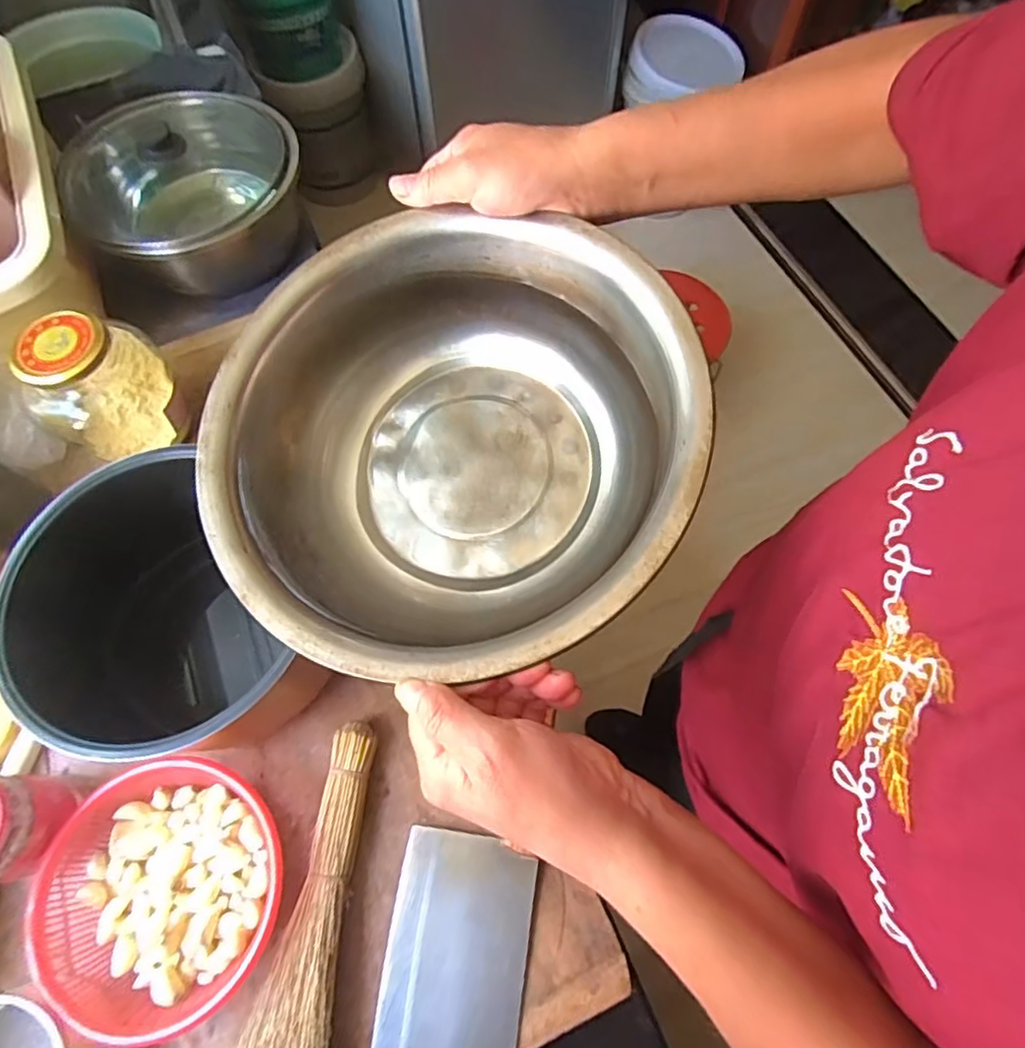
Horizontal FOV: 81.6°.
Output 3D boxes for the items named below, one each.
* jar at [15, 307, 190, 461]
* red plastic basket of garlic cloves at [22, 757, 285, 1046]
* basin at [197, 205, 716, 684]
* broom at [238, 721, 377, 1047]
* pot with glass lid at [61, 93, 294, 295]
[{"bbox_3d":[-0.402,-0.135,0.589,0.106,0.139,0.098,0,67,1],"label":"jar"},{"bbox_3d":[-0.262,0.275,0.455,0.165,0.058,0.168,0,67,1],"label":"red plastic basket of garlic cloves"},{"bbox_3d":[-0.039,-0.046,0.353,0.269,0.108,0.266,0,67,1],"label":"basin"},{"bbox_3d":[-0.162,0.330,0.438,0.080,0.040,0.339,2,67,2],"label":"broom"},{"bbox_3d":[-0.378,-0.408,0.738,0.223,0.125,0.257,-2,67,0],"label":"pot with glass lid"}]

